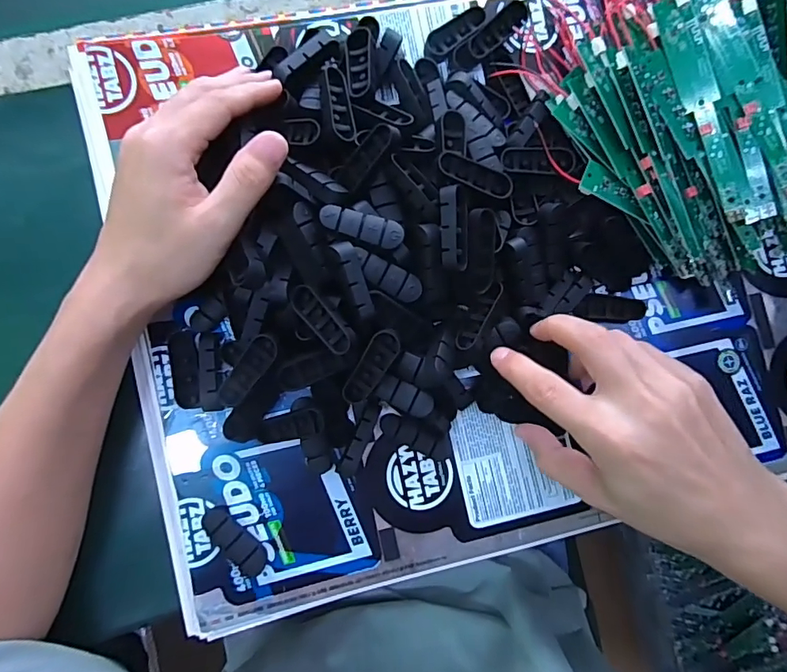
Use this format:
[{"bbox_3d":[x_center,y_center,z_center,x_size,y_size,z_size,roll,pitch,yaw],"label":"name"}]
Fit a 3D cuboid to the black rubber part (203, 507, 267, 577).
[{"bbox_3d":[-0.096,0.125,0.291,0.017,0.010,0.049,-38,89,-7],"label":"black rubber part"}]

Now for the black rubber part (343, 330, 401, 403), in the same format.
[{"bbox_3d":[-0.013,0.018,0.277,0.016,0.006,0.048,32,104,-2],"label":"black rubber part"}]

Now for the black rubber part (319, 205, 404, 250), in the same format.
[{"bbox_3d":[-0.018,-0.062,0.272,0.047,0.011,0.015,19,85,-4],"label":"black rubber part"}]

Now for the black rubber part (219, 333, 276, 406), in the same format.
[{"bbox_3d":[-0.084,0.020,0.276,0.014,0.006,0.049,37,97,-1],"label":"black rubber part"}]

